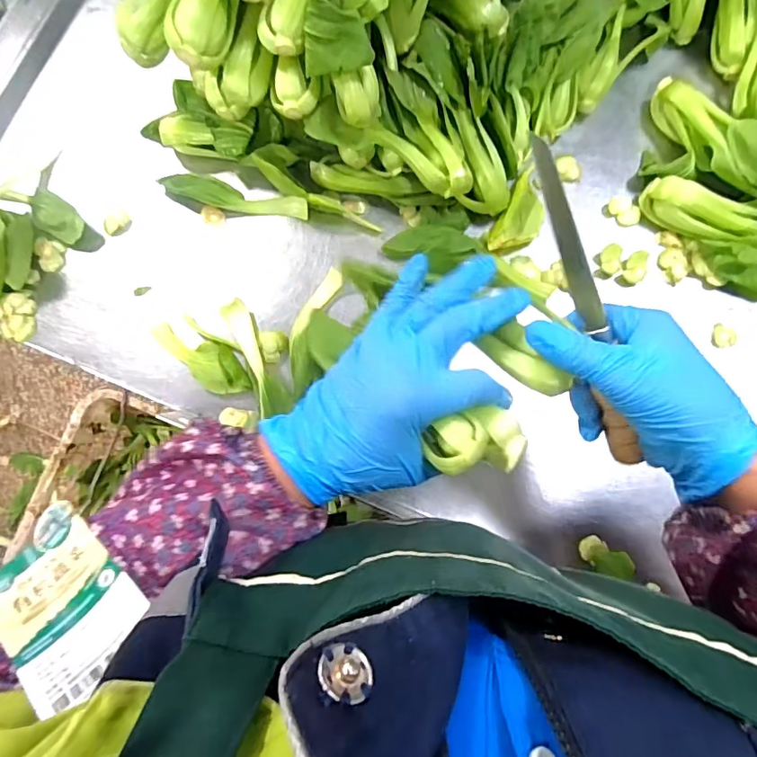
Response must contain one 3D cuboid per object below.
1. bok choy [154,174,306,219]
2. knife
[{"bbox_3d":[-0.142,-0.184,0.507,0.148,0.016,0.029,14,77,-1],"label":"bok choy"},{"bbox_3d":[0.121,-0.037,0.292,0.010,0.020,0.199,-23,107,0],"label":"knife"}]

